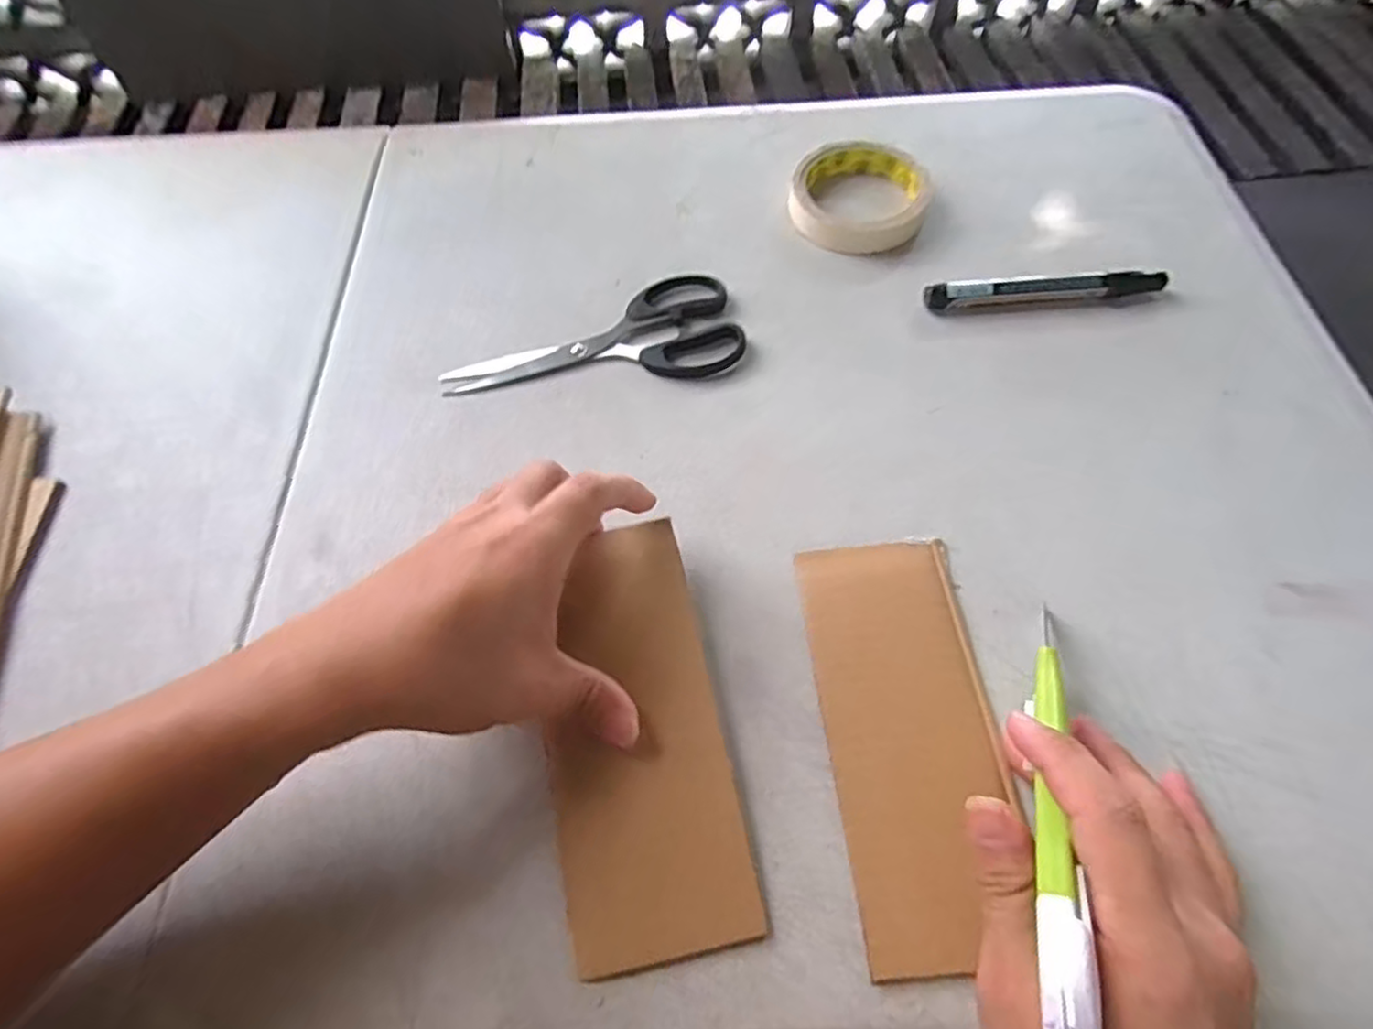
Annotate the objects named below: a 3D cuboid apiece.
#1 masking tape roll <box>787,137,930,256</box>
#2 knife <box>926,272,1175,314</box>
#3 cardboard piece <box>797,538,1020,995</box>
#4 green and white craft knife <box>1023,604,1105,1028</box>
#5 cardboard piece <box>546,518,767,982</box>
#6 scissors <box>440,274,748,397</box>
[{"bbox_3d":[0.119,-0.218,0.465,0.090,0.023,0.095,0,61,1],"label":"masking tape roll"},{"bbox_3d":[0.219,-0.137,0.415,0.141,0.015,0.015,-1,61,0],"label":"knife"},{"bbox_3d":[0.098,0.092,0.297,0.072,0.008,0.176,-6,59,2],"label":"cardboard piece"},{"bbox_3d":[0.129,0.101,0.240,0.014,0.016,0.166,19,42,11],"label":"green and white craft knife"},{"bbox_3d":[-0.023,0.090,0.291,0.073,0.010,0.174,-11,69,-8],"label":"cardboard piece"},{"bbox_3d":[-0.058,-0.106,0.415,0.178,0.011,0.073,-10,62,-4],"label":"scissors"}]

